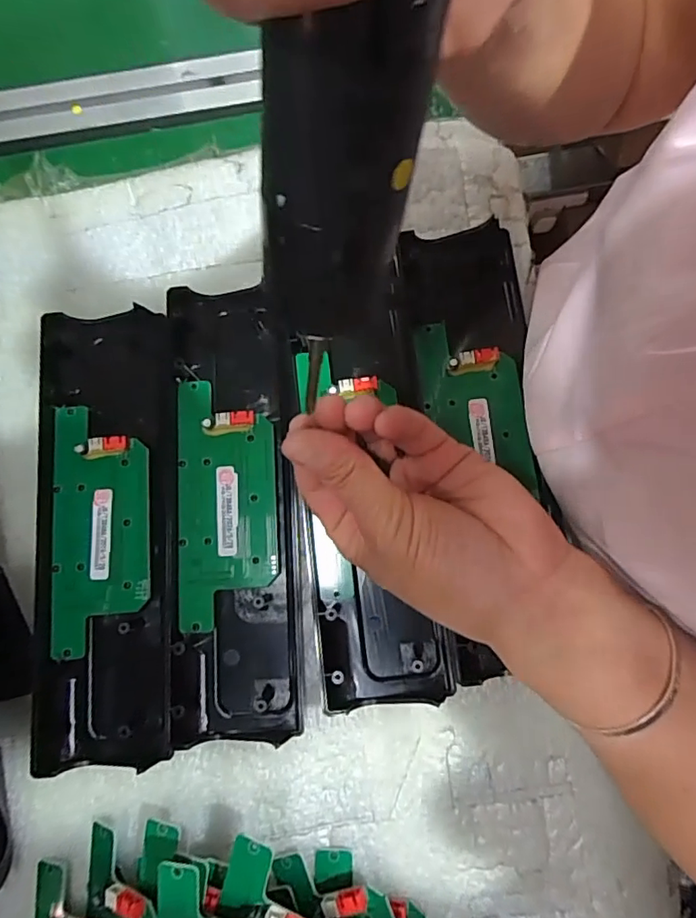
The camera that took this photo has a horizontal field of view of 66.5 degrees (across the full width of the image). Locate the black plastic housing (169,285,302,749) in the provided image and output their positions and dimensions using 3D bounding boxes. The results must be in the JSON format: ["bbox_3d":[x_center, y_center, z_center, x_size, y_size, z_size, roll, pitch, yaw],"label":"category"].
[{"bbox_3d":[-0.064,0.022,0.294,0.068,0.016,0.245,-4,79,0],"label":"black plastic housing"}]

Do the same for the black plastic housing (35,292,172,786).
[{"bbox_3d":[-0.137,0.036,0.295,0.076,0.018,0.245,-6,80,2],"label":"black plastic housing"}]

